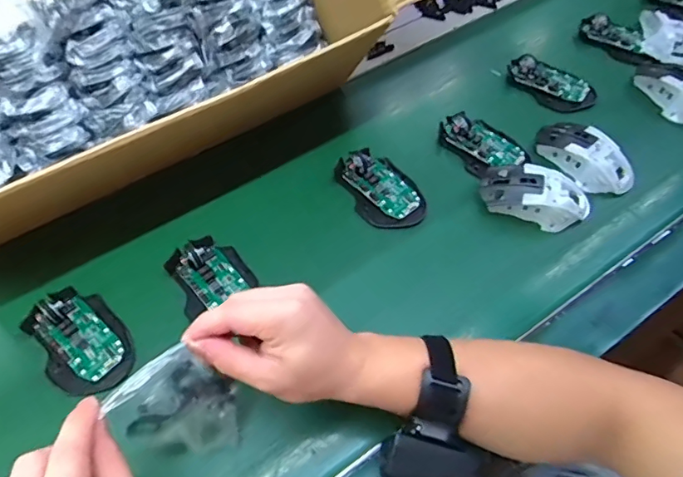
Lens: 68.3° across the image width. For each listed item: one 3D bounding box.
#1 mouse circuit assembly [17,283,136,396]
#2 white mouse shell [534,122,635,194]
[{"bbox_3d":[-0.247,0.093,0.473,0.071,0.028,0.110,-39,65,-22],"label":"mouse circuit assembly"},{"bbox_3d":[0.282,-0.099,0.581,0.057,0.038,0.118,-35,63,-21],"label":"white mouse shell"}]

